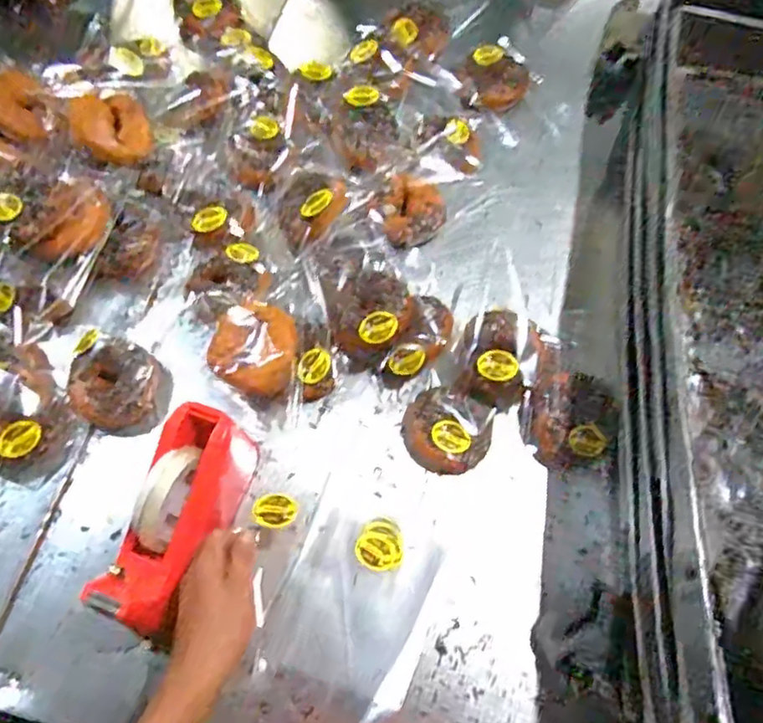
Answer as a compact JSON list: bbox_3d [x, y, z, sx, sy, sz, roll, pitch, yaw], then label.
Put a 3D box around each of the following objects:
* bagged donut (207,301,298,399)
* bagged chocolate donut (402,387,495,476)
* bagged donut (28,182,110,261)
[{"bbox_3d":[-0.133,-0.013,0.657,0.090,0.035,0.090,-2,78,7],"label":"bagged donut"},{"bbox_3d":[0.068,0.073,0.658,0.090,0.029,0.080,23,70,11],"label":"bagged chocolate donut"},{"bbox_3d":[-0.348,-0.153,0.707,0.063,0.035,0.090,13,64,5],"label":"bagged donut"}]

